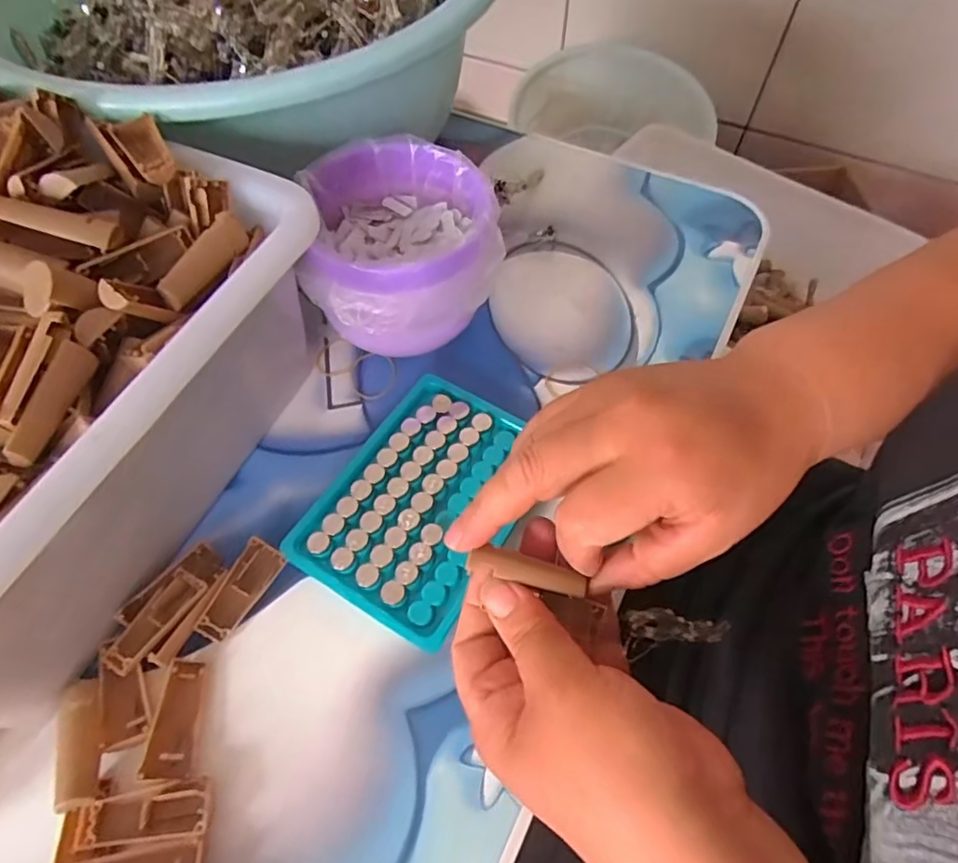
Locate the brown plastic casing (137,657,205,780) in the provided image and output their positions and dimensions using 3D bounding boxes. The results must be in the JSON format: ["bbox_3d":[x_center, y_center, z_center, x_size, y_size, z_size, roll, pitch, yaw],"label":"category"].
[{"bbox_3d":[-0.136,0.127,0.265,0.016,0.011,0.047,-1,60,-1],"label":"brown plastic casing"}]

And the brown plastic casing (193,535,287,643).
[{"bbox_3d":[-0.118,0.079,0.294,0.020,0.004,0.049,34,69,-10],"label":"brown plastic casing"}]

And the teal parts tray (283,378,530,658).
[{"bbox_3d":[-0.029,0.034,0.318,0.092,0.017,0.131,28,63,15],"label":"teal parts tray"}]

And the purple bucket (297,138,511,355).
[{"bbox_3d":[-0.048,-0.102,0.354,0.109,0.088,0.104,0,60,0],"label":"purple bucket"}]

